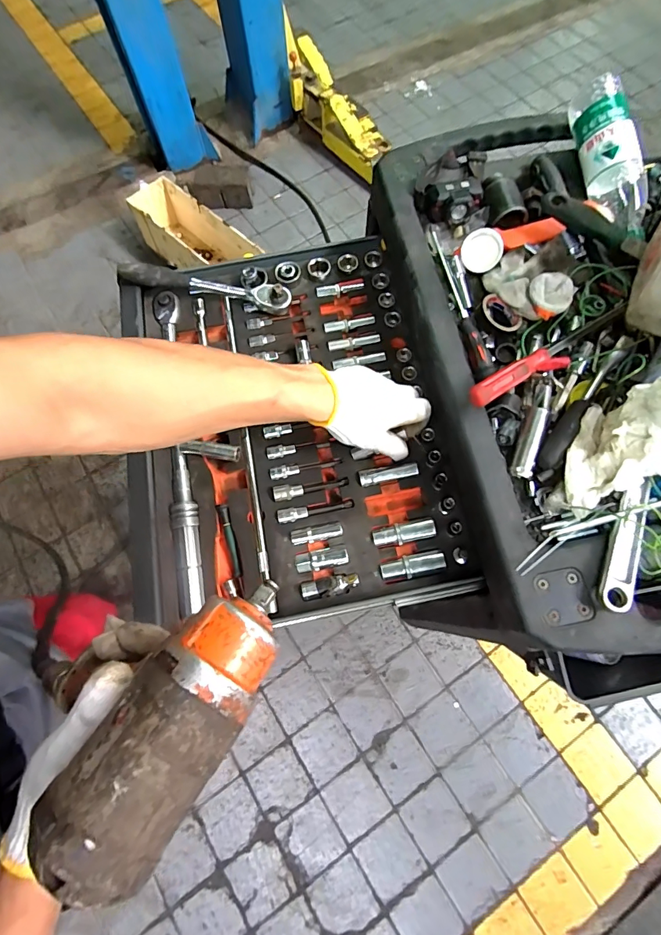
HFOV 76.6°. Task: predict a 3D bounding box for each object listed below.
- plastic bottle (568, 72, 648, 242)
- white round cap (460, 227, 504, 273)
[{"bbox_3d":[0.372,-0.407,0.558,0.067,0.066,0.201,-23,96,-6],"label":"plastic bottle"},{"bbox_3d":[0.194,-0.278,0.536,0.050,0.006,0.050,7,109,22],"label":"white round cap"}]

